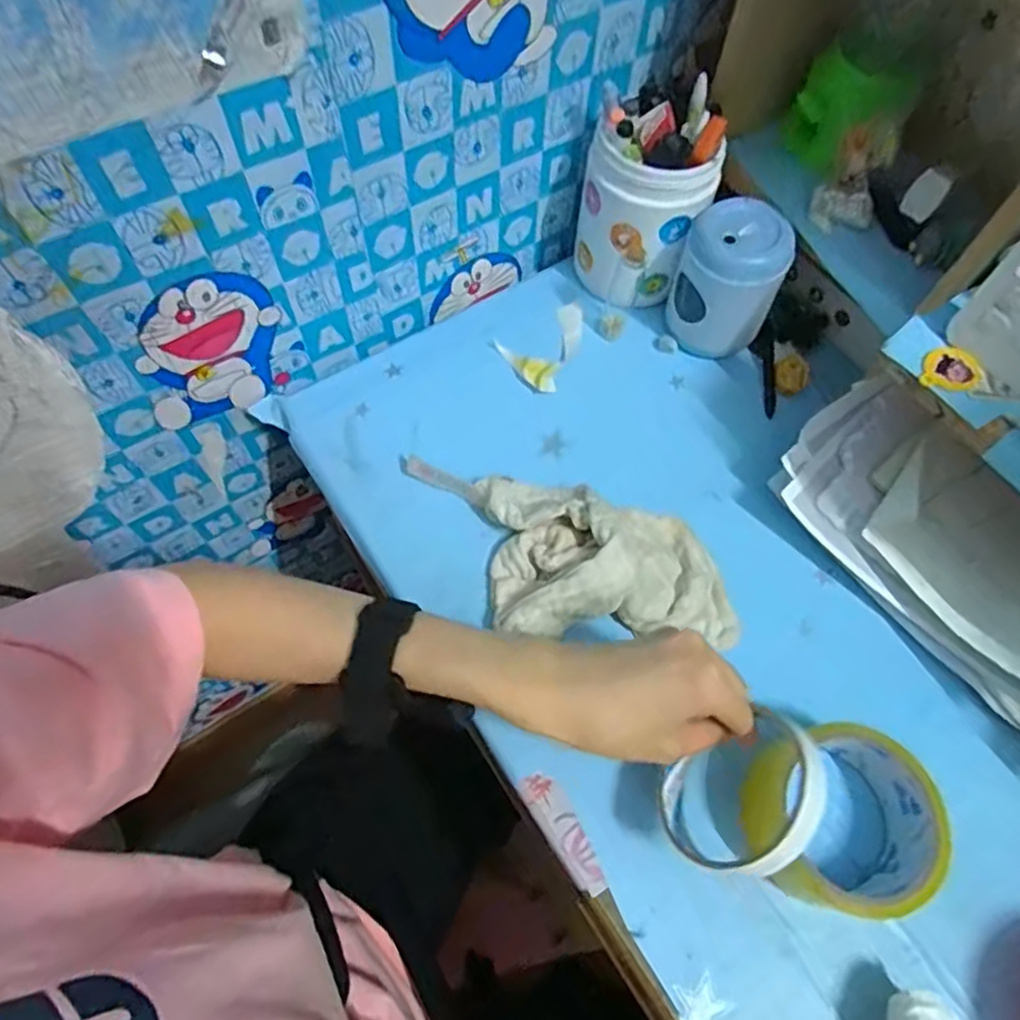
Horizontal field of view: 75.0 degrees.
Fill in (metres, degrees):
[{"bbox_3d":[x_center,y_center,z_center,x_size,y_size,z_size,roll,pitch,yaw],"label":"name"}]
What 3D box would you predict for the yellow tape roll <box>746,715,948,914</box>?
[{"bbox_3d":[0.181,0.170,0.364,0.086,0.054,0.093,1,64,-2],"label":"yellow tape roll"}]

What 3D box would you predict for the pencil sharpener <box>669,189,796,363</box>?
[{"bbox_3d":[0.159,-0.168,0.493,0.071,0.102,0.057,24,65,9],"label":"pencil sharpener"}]

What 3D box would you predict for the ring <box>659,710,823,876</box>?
[{"bbox_3d":[0.117,0.142,0.334,0.014,0.078,0.085,35,91,-25],"label":"ring"}]

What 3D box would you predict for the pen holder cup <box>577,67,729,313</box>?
[{"bbox_3d":[0.101,-0.231,0.495,0.089,0.126,0.085,15,64,5],"label":"pen holder cup"}]

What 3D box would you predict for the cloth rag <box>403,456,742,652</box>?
[{"bbox_3d":[0.040,0.027,0.423,0.212,0.046,0.105,6,64,1],"label":"cloth rag"}]

